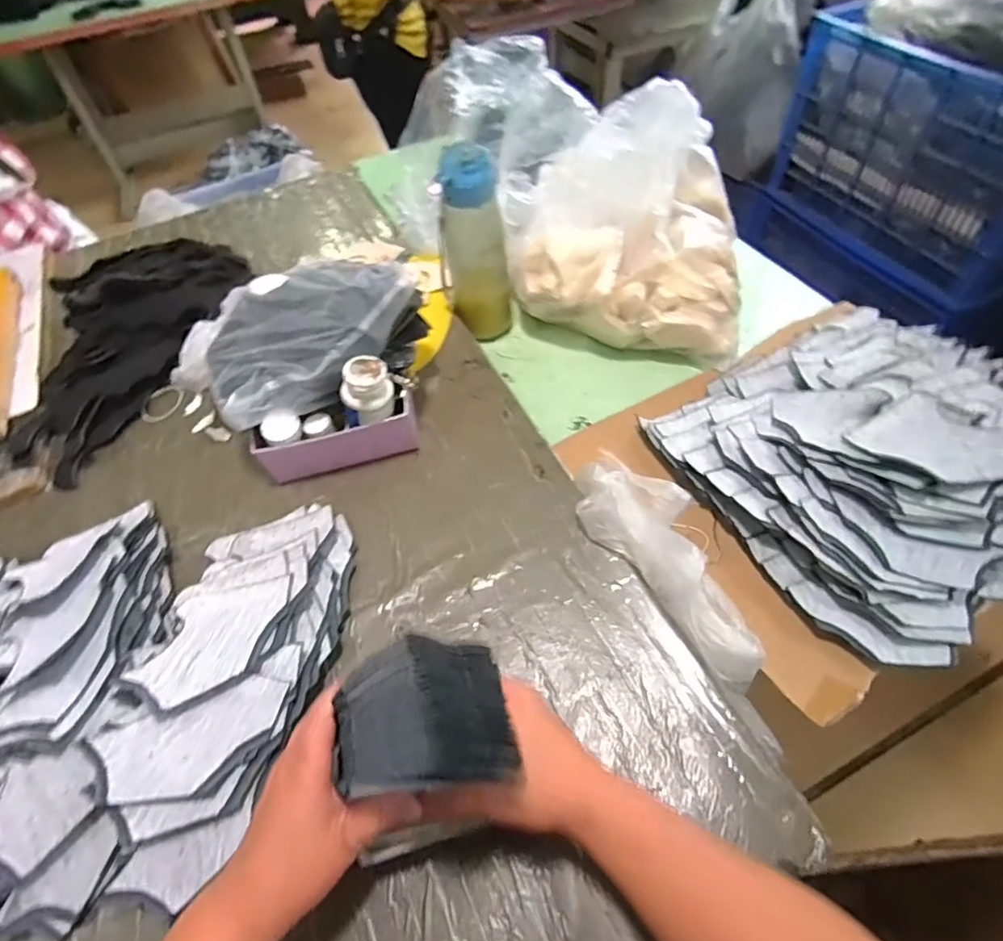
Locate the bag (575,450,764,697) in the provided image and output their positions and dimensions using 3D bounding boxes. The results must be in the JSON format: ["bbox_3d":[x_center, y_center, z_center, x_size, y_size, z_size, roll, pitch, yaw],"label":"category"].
[{"bbox_3d":[0.147,0.067,0.499,0.082,0.050,0.239,-30,56,-17],"label":"bag"}]

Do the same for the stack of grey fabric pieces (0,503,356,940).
[{"bbox_3d":[-0.248,0.176,0.469,0.188,0.044,0.362,15,56,16],"label":"stack of grey fabric pieces"}]

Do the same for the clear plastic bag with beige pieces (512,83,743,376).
[{"bbox_3d":[0.173,-0.331,0.739,0.298,0.229,0.279,10,54,12],"label":"clear plastic bag with beige pieces"}]

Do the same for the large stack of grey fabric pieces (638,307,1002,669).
[{"bbox_3d":[0.398,-0.038,0.566,0.390,0.083,0.333,-27,55,-15],"label":"large stack of grey fabric pieces"}]

